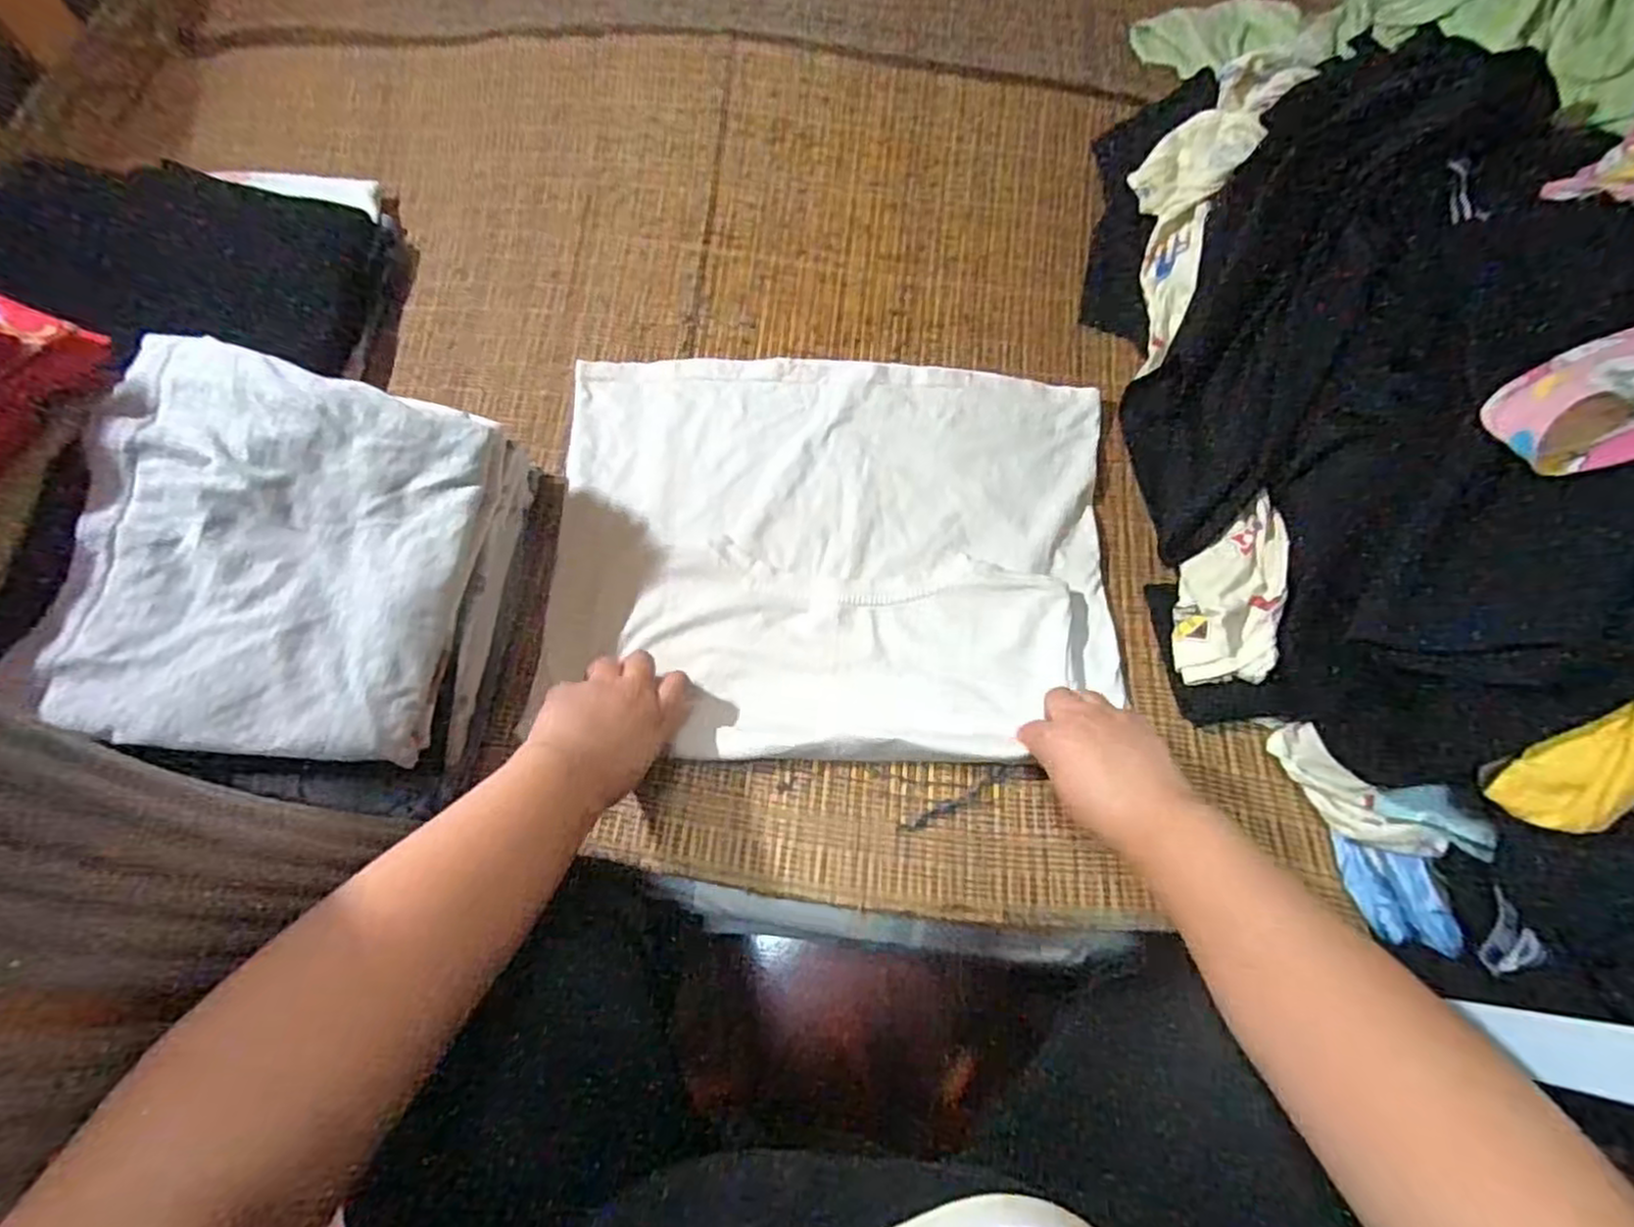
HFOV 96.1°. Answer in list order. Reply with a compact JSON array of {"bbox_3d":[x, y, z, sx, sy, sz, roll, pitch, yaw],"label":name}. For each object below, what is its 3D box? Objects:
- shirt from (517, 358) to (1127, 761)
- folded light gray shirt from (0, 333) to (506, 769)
[{"bbox_3d":[0.011,-0.057,0.570,0.418,0.024,0.333,1,68,-1],"label":"shirt"},{"bbox_3d":[-0.305,-0.035,0.413,0.193,0.030,0.217,11,71,-15],"label":"folded light gray shirt"}]

